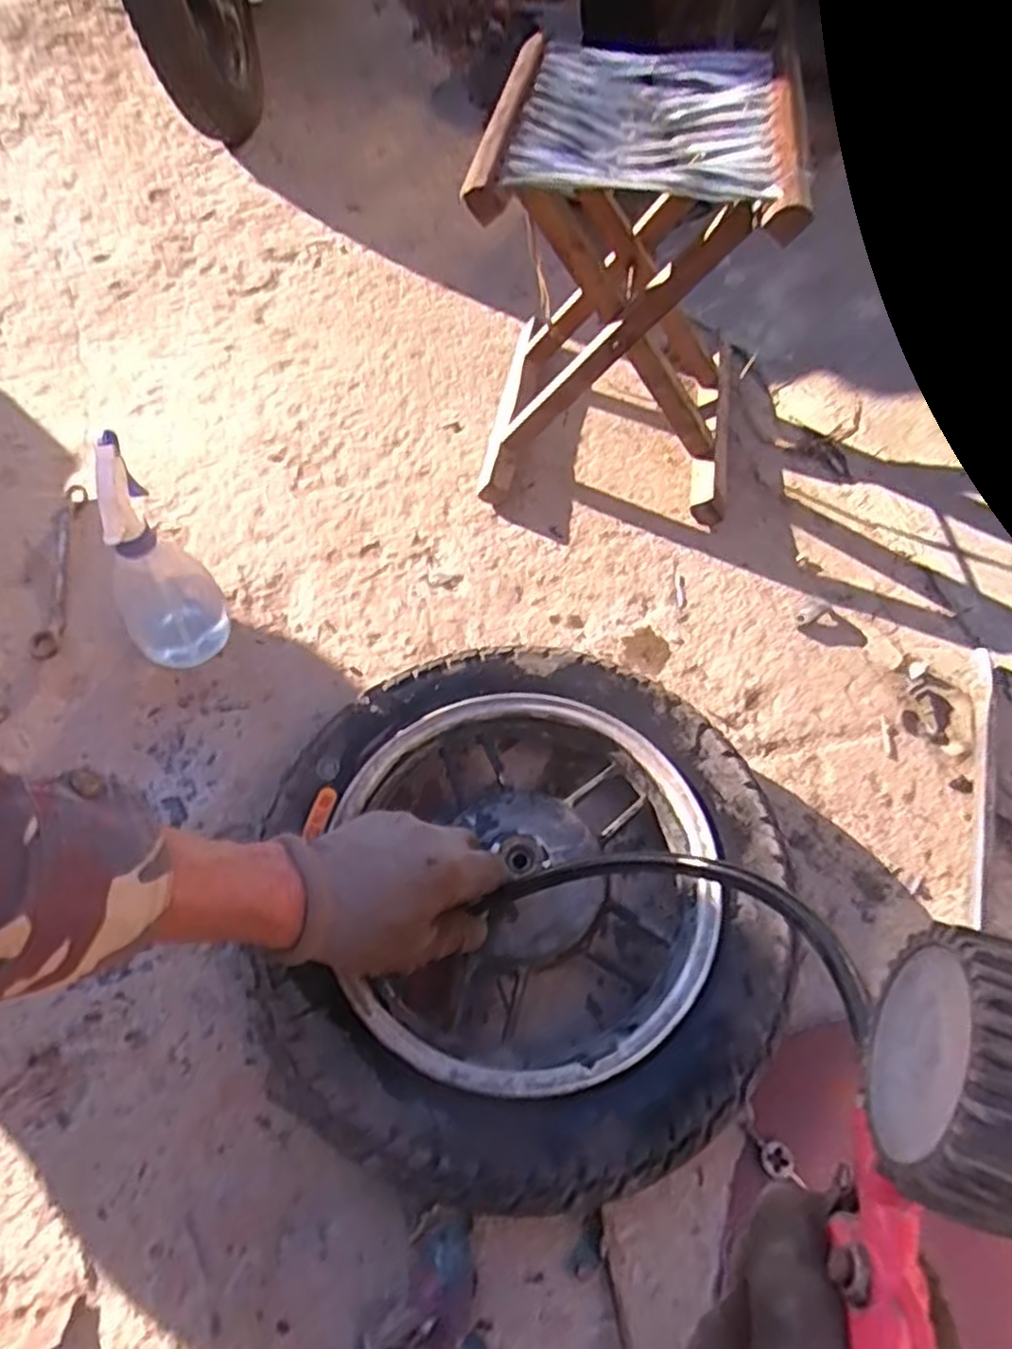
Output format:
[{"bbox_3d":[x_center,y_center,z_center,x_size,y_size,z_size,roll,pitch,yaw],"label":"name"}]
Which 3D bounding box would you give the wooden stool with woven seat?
[{"bbox_3d":[0.113,-0.357,0.705,0.249,0.305,0.278,7,58,7],"label":"wooden stool with woven seat"}]

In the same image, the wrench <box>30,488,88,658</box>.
[{"bbox_3d":[-0.431,-0.107,0.717,0.026,0.021,0.214,-10,58,-5],"label":"wrench"}]

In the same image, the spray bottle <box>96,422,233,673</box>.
[{"bbox_3d":[-0.302,-0.097,0.616,0.086,0.178,0.098,-34,62,-18],"label":"spray bottle"}]

